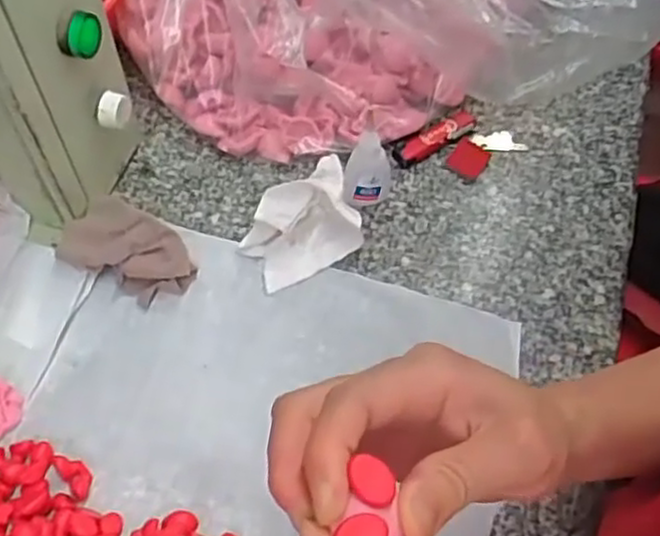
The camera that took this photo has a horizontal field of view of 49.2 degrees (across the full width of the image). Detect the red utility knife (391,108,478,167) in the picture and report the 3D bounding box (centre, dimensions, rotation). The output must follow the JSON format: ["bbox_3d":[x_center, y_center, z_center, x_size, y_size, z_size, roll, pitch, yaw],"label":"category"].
[{"bbox_3d":[0.086,-0.108,0.588,0.080,0.013,0.023,-30,62,-20],"label":"red utility knife"}]

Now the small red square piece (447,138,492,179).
[{"bbox_3d":[0.112,-0.088,0.578,0.028,0.006,0.031,31,61,17],"label":"small red square piece"}]

